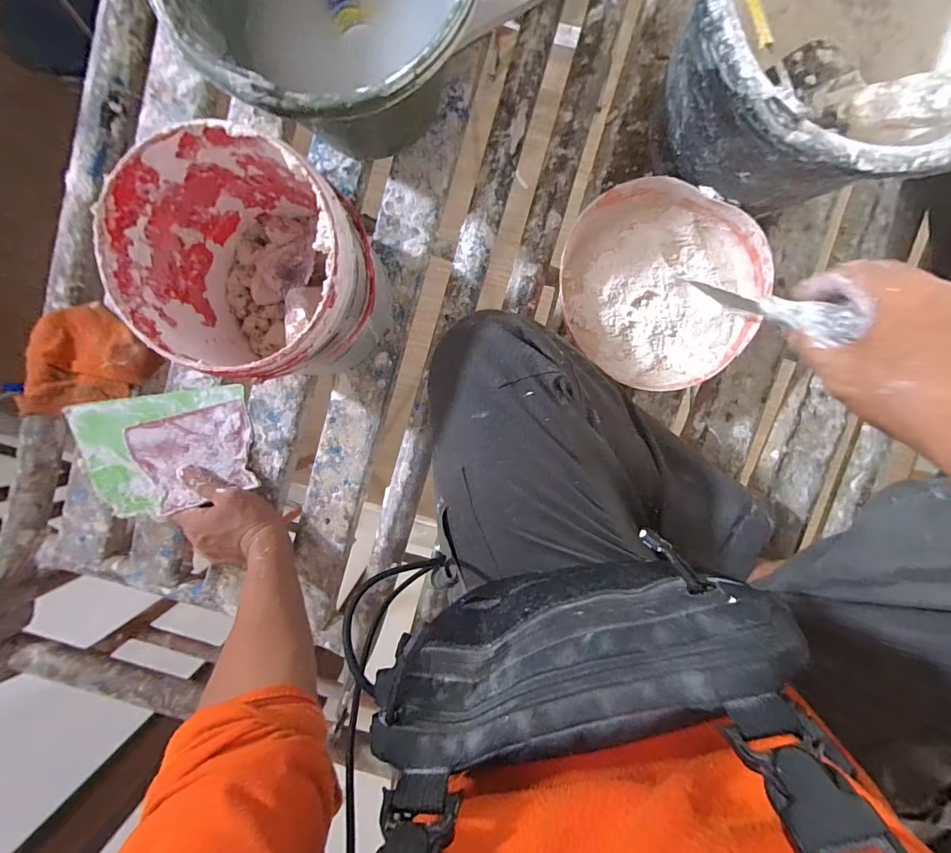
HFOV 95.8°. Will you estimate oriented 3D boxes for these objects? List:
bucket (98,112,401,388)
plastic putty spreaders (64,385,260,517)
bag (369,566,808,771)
[{"bbox_3d":[-0.183,-0.135,0.385,0.179,0.155,0.166,0,96,2],"label":"bucket"},{"bbox_3d":[-0.349,0.027,0.490,0.173,0.018,0.130,-13,86,-15],"label":"plastic putty spreaders"},{"bbox_3d":[0.054,0.128,0.247,0.211,0.095,0.052,-16,95,9],"label":"bag"}]

